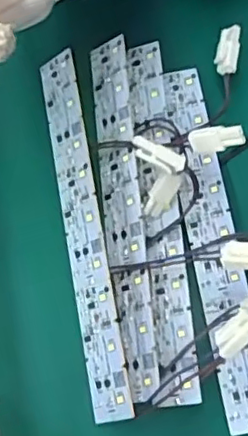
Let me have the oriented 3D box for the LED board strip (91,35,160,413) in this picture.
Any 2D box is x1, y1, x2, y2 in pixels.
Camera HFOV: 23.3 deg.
[{"bbox_3d":[-0.001,-0.008,0.305,0.019,0.008,0.188,-5,73,-4],"label":"LED board strip"}]

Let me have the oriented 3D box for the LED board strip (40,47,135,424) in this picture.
[{"bbox_3d":[-0.021,0.002,0.301,0.019,0.008,0.189,-9,73,-5],"label":"LED board strip"}]

